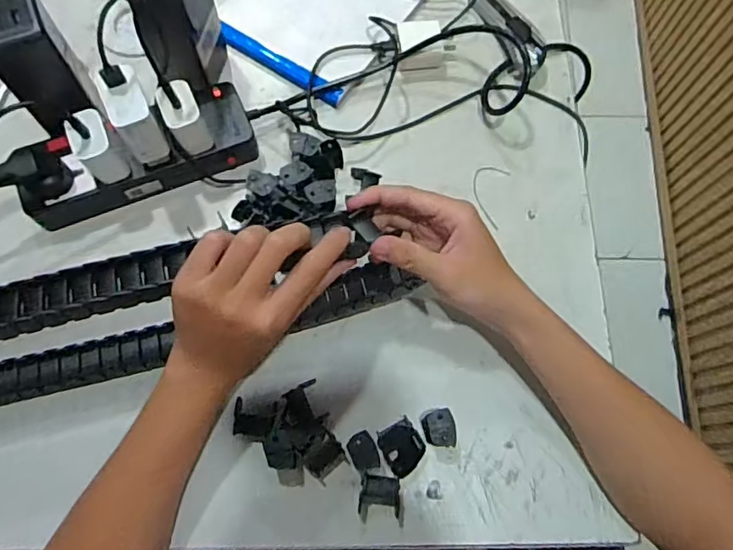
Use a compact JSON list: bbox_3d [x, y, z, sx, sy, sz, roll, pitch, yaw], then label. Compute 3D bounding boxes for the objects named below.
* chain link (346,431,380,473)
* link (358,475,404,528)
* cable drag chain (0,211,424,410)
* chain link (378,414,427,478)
[{"bbox_3d":[-0.002,0.132,0.409,0.021,0.014,0.027,-19,72,-9],"label":"chain link"},{"bbox_3d":[0.011,0.168,0.410,0.033,0.015,0.033,3,70,-1],"label":"link"},{"bbox_3d":[-0.208,0.038,0.401,0.503,0.118,0.052,-14,71,-4],"label":"cable drag chain"},{"bbox_3d":[0.028,0.132,0.421,0.031,0.016,0.037,-28,74,-11],"label":"chain link"}]

